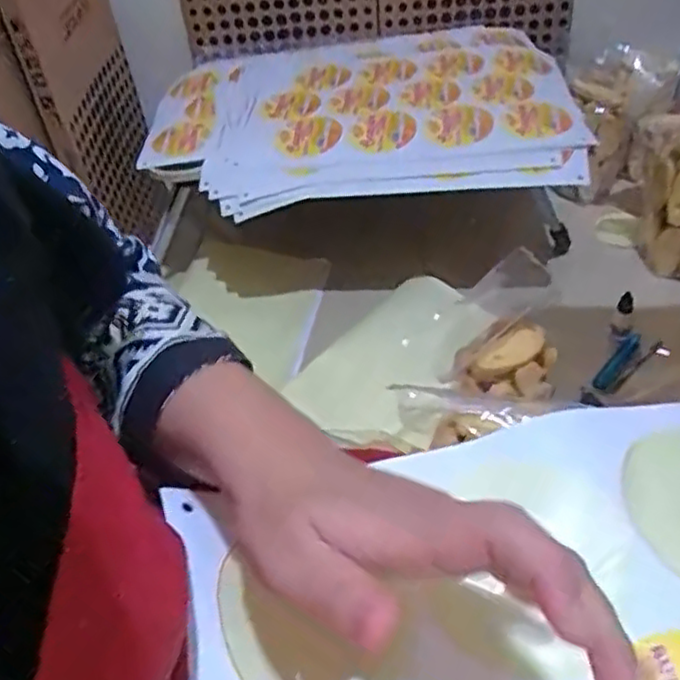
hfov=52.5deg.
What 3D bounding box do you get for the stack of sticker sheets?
[{"bbox_3d":[0.010,-0.351,1.056,0.644,0.075,0.445,1,42,9],"label":"stack of sticker sheets"}]

